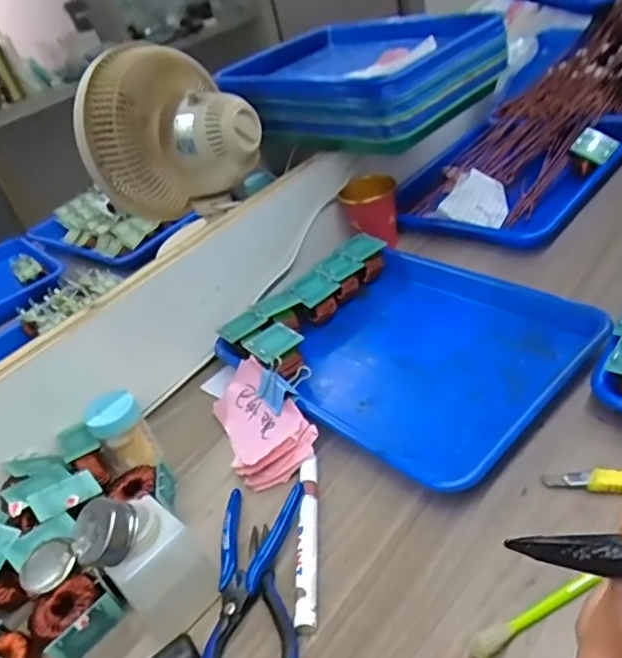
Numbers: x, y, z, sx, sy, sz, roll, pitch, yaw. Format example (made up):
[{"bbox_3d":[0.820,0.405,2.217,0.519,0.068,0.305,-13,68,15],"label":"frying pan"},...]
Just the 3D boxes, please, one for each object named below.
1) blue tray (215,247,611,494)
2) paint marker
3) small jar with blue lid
[{"bbox_3d":[0.099,0.015,0.552,0.251,0.041,0.279,-36,40,-26],"label":"blue tray"},{"bbox_3d":[-0.002,0.153,0.427,0.016,0.013,0.135,-10,36,8],"label":"paint marker"},{"bbox_3d":[-0.169,0.094,0.521,0.045,0.072,0.041,-30,37,-18],"label":"small jar with blue lid"}]

